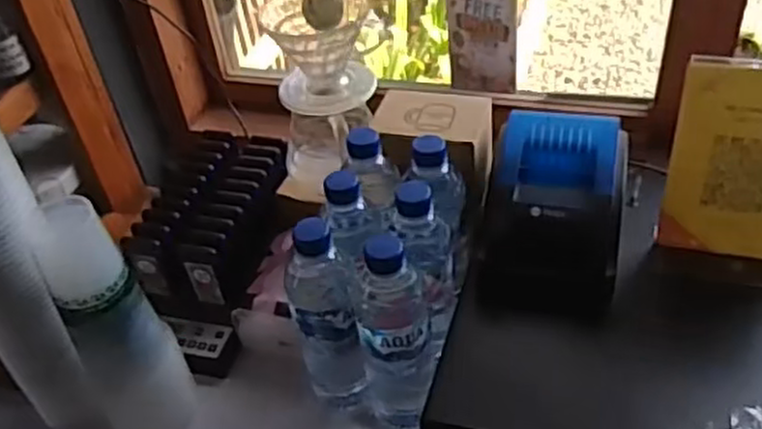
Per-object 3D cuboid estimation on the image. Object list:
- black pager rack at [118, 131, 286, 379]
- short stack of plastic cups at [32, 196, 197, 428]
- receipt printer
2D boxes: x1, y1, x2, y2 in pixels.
[{"bbox_3d":[-0.194,0.032,0.858,0.136,0.103,0.284,3,43,12],"label":"black pager rack"},{"bbox_3d":[-0.248,0.091,0.679,0.082,0.261,0.101,-30,46,-23],"label":"short stack of plastic cups"},{"bbox_3d":[0.168,-0.002,0.727,0.122,0.133,0.154,6,43,14],"label":"receipt printer"}]

